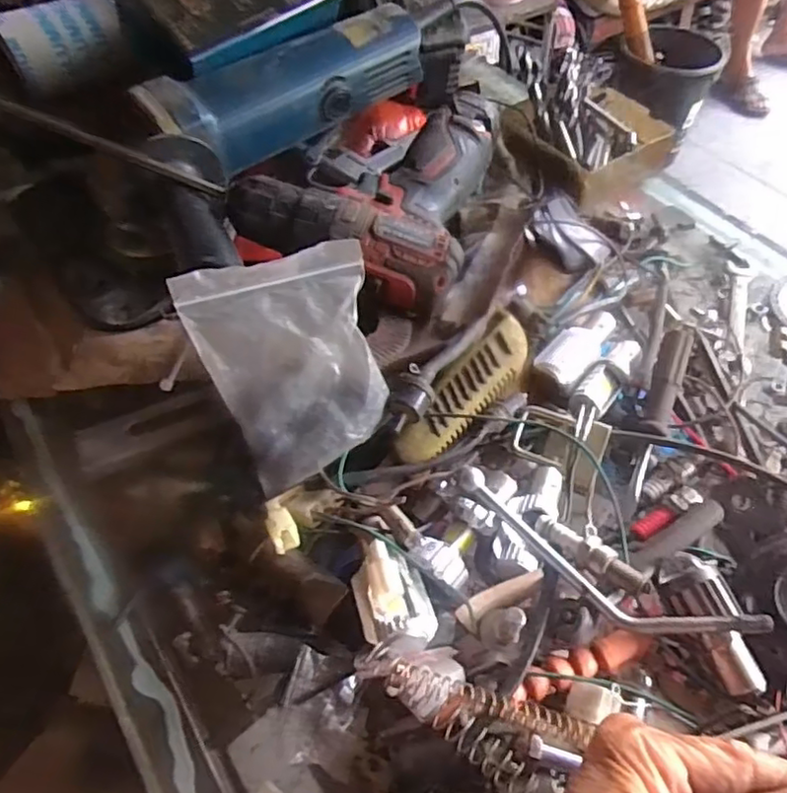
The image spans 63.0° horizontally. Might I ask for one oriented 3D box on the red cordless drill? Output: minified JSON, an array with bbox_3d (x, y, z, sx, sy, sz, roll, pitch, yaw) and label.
[{"bbox_3d":[-0.011,-0.147,0.435,0.142,0.060,0.205,10,55,9],"label":"red cordless drill"}]

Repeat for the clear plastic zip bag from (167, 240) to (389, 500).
[{"bbox_3d":[-0.052,-0.014,0.339,0.092,0.017,0.115,-15,96,-7],"label":"clear plastic zip bag"}]

